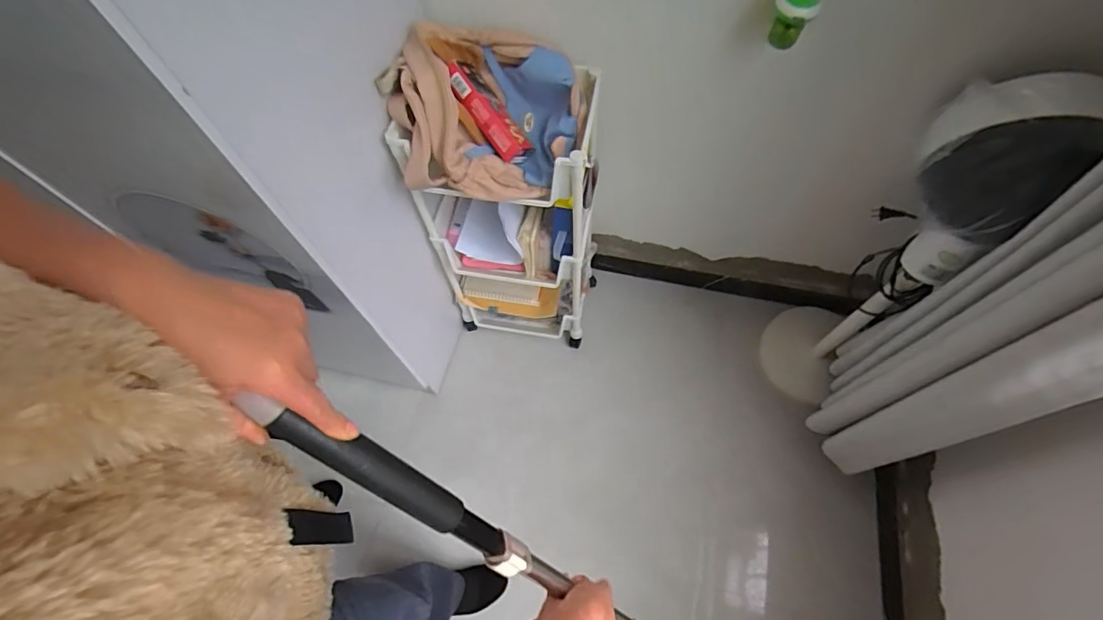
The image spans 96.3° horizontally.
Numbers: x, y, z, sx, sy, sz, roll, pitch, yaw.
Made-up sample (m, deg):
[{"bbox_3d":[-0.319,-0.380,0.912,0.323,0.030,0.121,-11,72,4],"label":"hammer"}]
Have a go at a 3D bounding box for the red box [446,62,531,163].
[{"bbox_3d":[-0.107,-0.345,0.853,0.068,0.048,0.186,-39,101,-15],"label":"red box"}]

